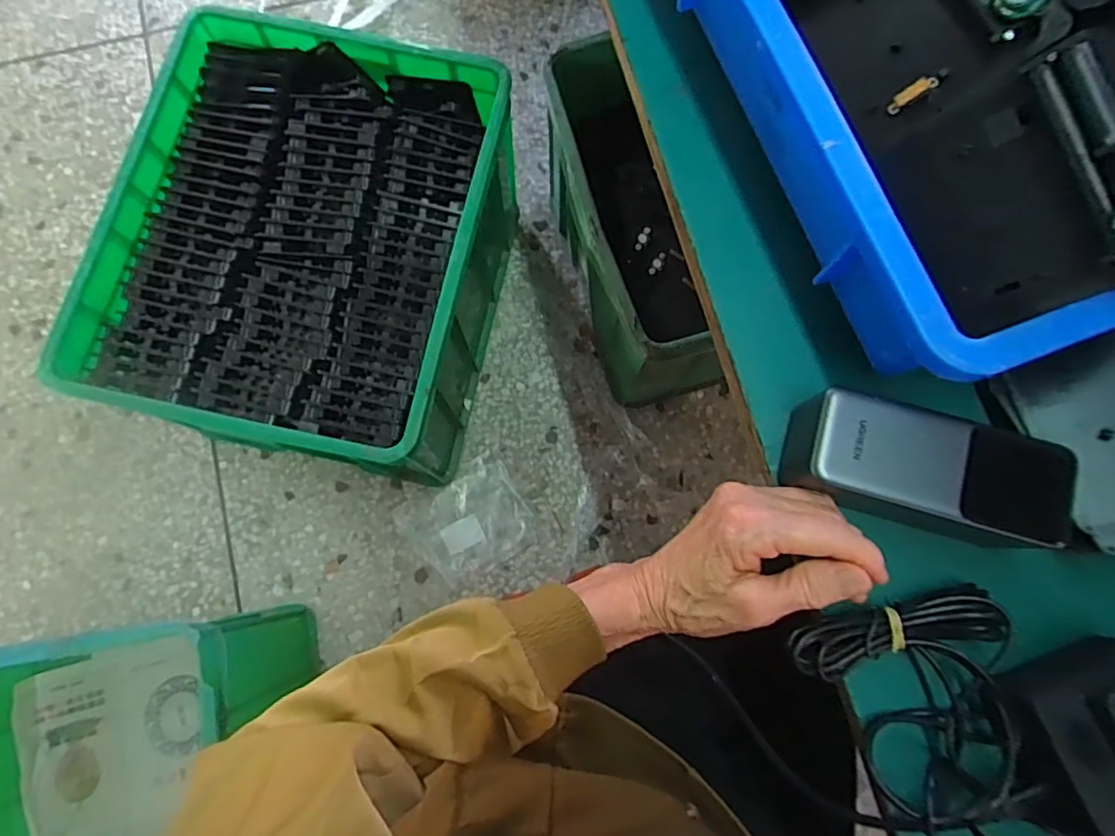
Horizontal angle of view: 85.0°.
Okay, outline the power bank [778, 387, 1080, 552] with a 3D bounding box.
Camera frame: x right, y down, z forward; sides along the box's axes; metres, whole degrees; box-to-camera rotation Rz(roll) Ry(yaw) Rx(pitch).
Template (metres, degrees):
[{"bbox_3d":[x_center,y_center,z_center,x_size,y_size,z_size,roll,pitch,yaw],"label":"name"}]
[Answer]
[{"bbox_3d":[0.194,0.031,0.325,0.137,0.049,0.058,15,78,3],"label":"power bank"}]

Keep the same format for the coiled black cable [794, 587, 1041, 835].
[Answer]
[{"bbox_3d":[0.187,0.152,0.315,0.104,0.033,0.109,-12,78,-3],"label":"coiled black cable"}]

